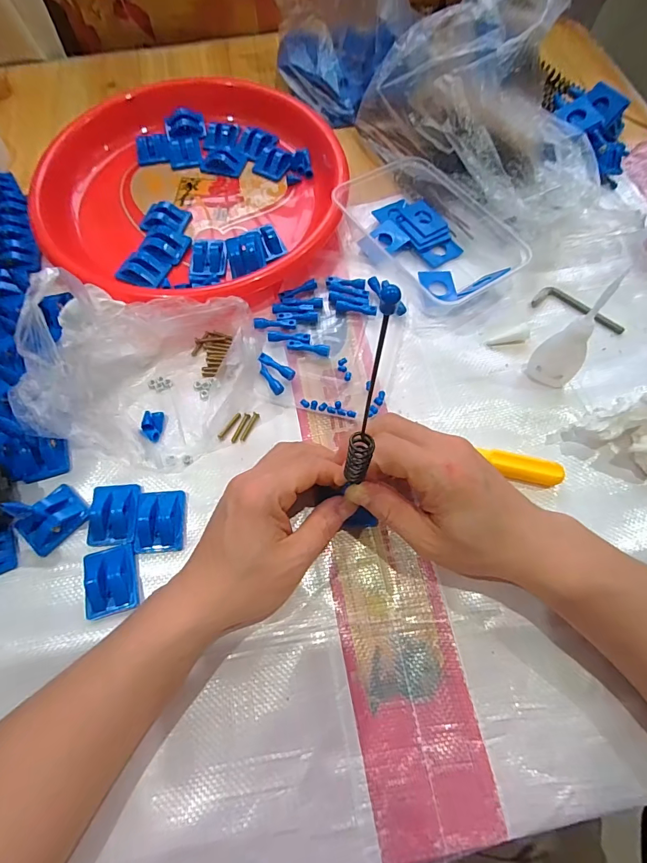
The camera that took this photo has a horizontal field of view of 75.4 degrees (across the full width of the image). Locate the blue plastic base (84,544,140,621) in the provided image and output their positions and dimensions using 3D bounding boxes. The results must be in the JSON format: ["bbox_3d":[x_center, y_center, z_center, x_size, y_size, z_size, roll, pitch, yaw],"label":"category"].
[{"bbox_3d":[-0.149,0.103,0.290,0.034,0.011,0.044,-12,68,-5],"label":"blue plastic base"}]

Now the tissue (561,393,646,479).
[{"bbox_3d":[0.231,0.004,0.309,0.054,0.059,0.062,-25,69,-9],"label":"tissue"}]

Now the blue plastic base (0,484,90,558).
[{"bbox_3d":[-0.200,0.056,0.287,0.032,0.055,0.046,36,72,14],"label":"blue plastic base"}]

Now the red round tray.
[{"bbox_3d":[-0.130,-0.239,0.415,0.278,0.043,0.278,0,68,0],"label":"red round tray"}]

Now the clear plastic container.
[{"bbox_3d":[0.102,-0.195,0.403,0.106,0.037,0.173,-35,71,-13],"label":"clear plastic container"}]

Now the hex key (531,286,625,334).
[{"bbox_3d":[0.237,-0.113,0.385,0.081,0.012,0.023,26,70,11],"label":"hex key"}]

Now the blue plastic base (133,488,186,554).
[{"bbox_3d":[-0.120,0.065,0.308,0.033,0.013,0.045,-2,68,0],"label":"blue plastic base"}]

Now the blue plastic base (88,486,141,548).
[{"bbox_3d":[-0.155,0.060,0.308,0.035,0.012,0.045,-6,68,-2],"label":"blue plastic base"}]

